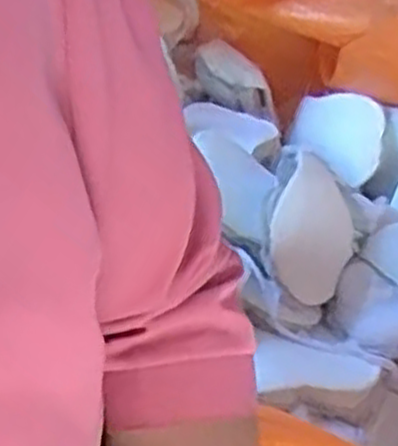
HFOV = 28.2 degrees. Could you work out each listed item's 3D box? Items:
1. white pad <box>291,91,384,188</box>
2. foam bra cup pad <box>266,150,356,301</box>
[{"bbox_3d":[0.203,-0.129,1.118,0.040,0.113,0.149,2,30,-48],"label":"white pad"},{"bbox_3d":[0.129,0.005,0.885,0.128,0.028,0.155,44,58,-21],"label":"foam bra cup pad"}]

